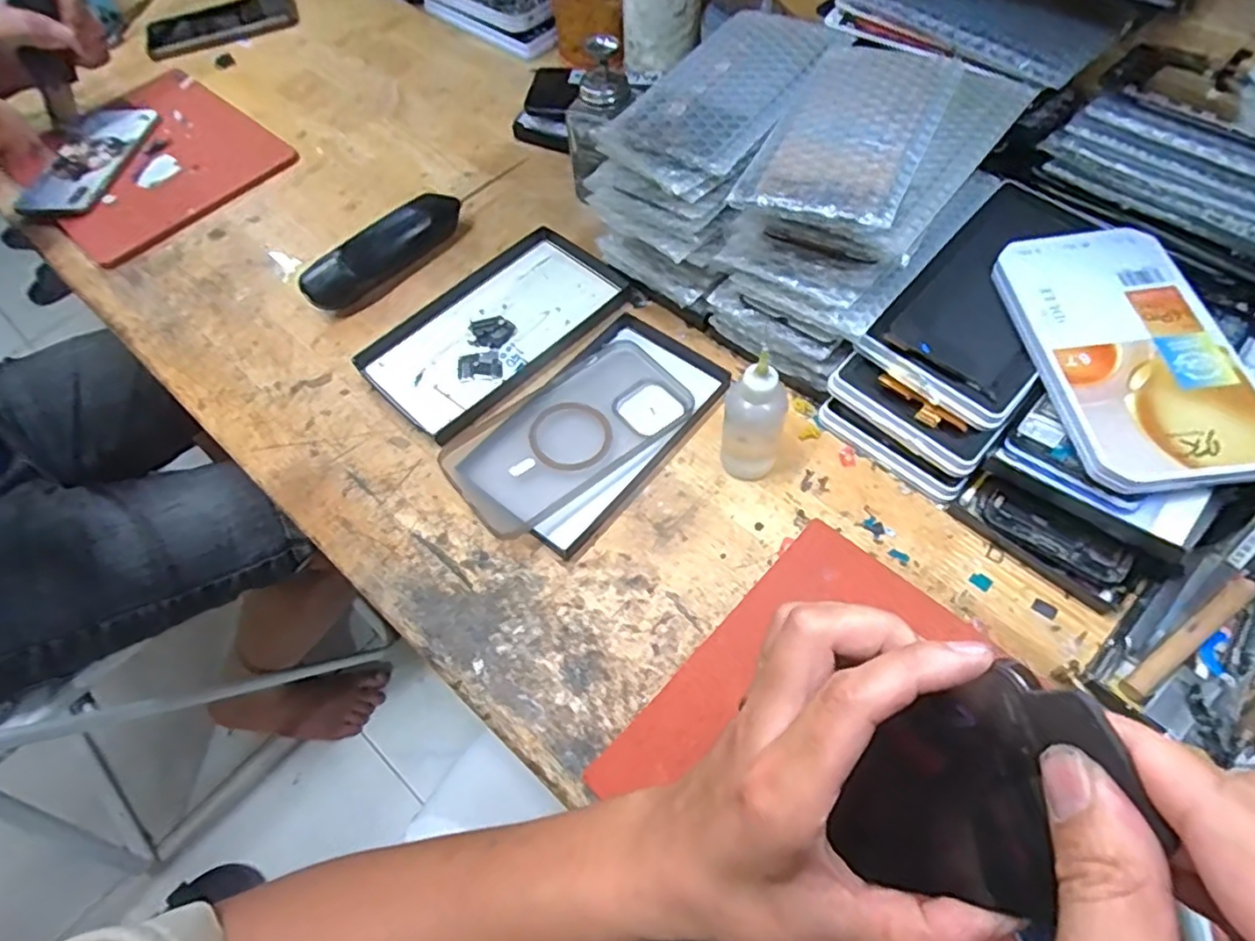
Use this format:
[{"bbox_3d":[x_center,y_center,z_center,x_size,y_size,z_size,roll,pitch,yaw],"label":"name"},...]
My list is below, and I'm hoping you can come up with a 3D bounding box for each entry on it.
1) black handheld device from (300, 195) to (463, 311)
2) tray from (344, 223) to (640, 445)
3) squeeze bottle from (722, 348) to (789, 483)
[{"bbox_3d":[-0.198,-0.182,0.527,0.025,0.031,0.140,38,69,23],"label":"black handheld device"},{"bbox_3d":[-0.096,-0.111,0.503,0.111,0.019,0.199,38,69,23],"label":"tray"},{"bbox_3d":[0.076,-0.029,0.389,0.035,0.094,0.030,12,61,11],"label":"squeeze bottle"}]

